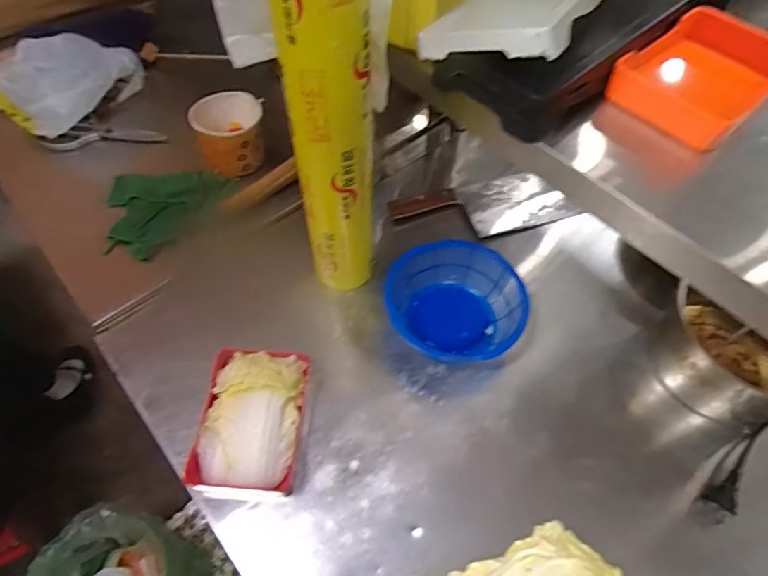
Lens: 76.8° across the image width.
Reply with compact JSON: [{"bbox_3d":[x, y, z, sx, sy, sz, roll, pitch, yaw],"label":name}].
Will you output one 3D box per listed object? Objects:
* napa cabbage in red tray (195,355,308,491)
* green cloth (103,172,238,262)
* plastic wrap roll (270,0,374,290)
[{"bbox_3d":[-0.153,0.153,0.572,0.103,0.056,0.147,5,57,3],"label":"napa cabbage in red tray"},{"bbox_3d":[-0.333,-0.116,0.739,0.180,0.058,0.127,-3,57,-2],"label":"green cloth"},{"bbox_3d":[-0.053,-0.147,0.537,0.081,0.391,0.073,-1,57,-1],"label":"plastic wrap roll"}]

